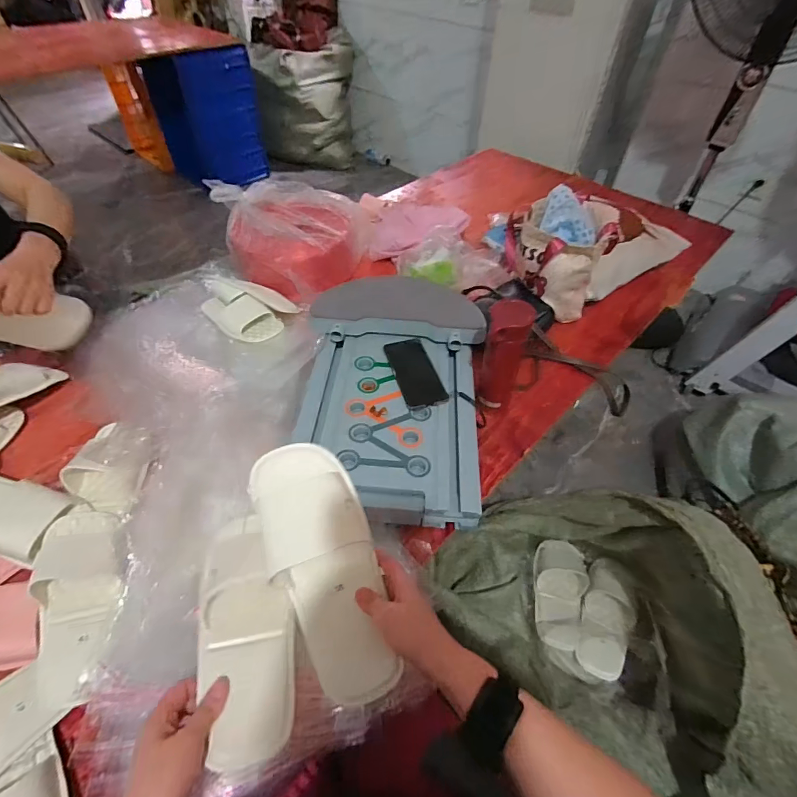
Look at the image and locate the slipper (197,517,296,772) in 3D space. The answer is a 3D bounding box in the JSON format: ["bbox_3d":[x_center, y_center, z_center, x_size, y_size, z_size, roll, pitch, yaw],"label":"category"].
[{"bbox_3d":[-0.176,0.251,0.490,0.109,0.042,0.272,-15,44,-15],"label":"slipper"}]

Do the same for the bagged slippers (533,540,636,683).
[{"bbox_3d":[0.385,0.434,0.899,0.191,0.097,0.269,12,50,7],"label":"bagged slippers"}]

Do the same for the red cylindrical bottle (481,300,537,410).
[{"bbox_3d":[0.179,-0.065,0.731,0.066,0.214,0.071,1,49,-2],"label":"red cylindrical bottle"}]

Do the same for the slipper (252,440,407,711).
[{"bbox_3d":[-0.081,0.181,0.472,0.111,0.047,0.271,-17,75,-17],"label":"slipper"}]

